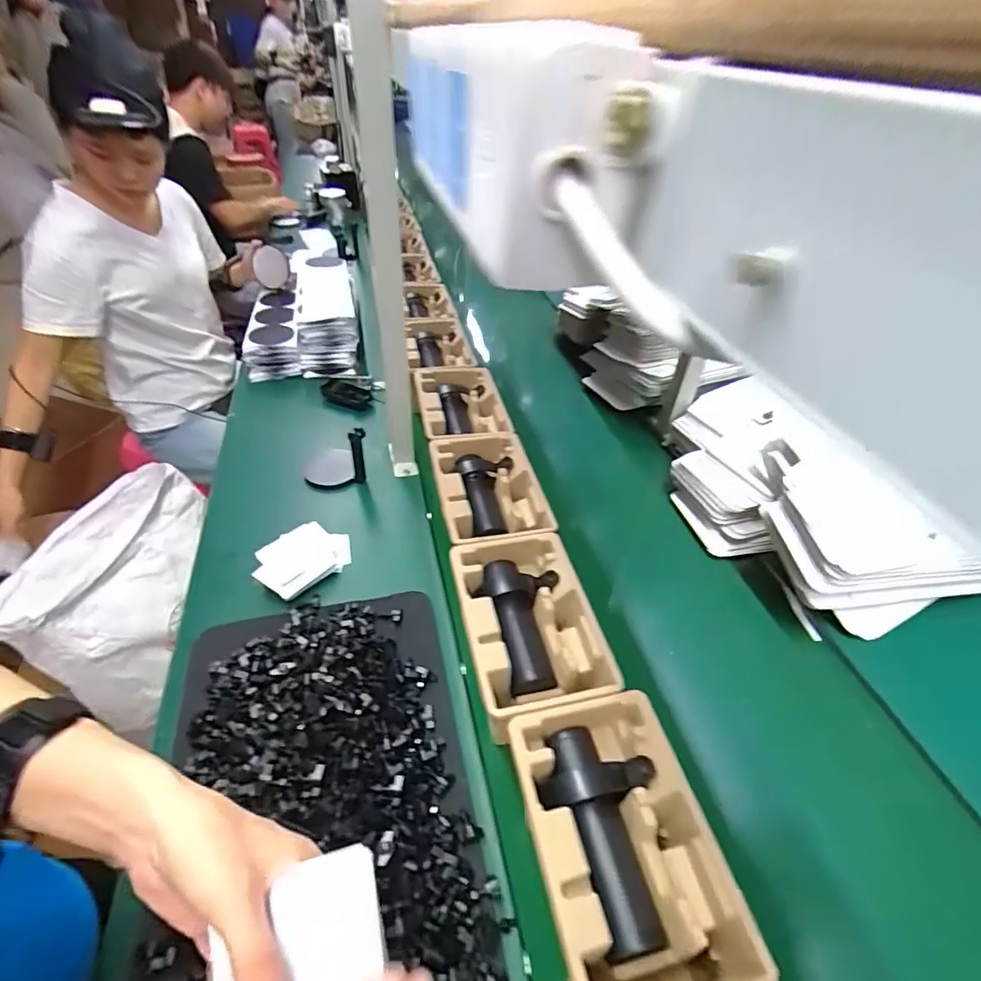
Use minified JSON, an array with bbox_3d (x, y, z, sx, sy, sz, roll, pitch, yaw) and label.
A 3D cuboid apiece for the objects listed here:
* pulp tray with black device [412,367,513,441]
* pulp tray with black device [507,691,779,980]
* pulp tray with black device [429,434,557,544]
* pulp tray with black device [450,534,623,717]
[{"bbox_3d":[-0.057,-0.153,0.939,0.154,0.052,0.236,-6,46,-12],"label":"pulp tray with black device"},{"bbox_3d":[0.108,0.319,0.459,0.151,0.101,0.230,-7,46,-13],"label":"pulp tray with black device"},{"bbox_3d":[-0.005,0.003,0.773,0.151,0.057,0.233,-6,46,-12],"label":"pulp tray with black device"},{"bbox_3d":[0.041,0.153,0.603,0.152,0.059,0.230,-7,46,-13],"label":"pulp tray with black device"}]

